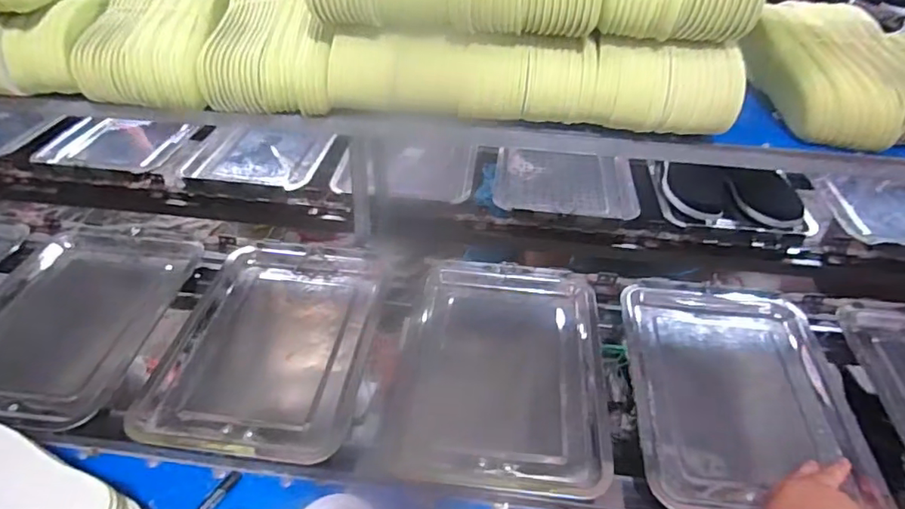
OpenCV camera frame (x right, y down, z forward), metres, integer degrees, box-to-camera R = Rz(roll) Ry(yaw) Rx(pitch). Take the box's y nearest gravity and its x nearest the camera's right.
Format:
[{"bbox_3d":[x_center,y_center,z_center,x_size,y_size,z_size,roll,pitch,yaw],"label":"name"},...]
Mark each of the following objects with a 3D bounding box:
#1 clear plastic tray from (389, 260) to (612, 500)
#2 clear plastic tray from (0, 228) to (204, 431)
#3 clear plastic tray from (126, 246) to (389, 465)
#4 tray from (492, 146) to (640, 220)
[{"bbox_3d":[0.067,0.155,0.771,0.266,0.068,0.347,6,40,5],"label":"clear plastic tray"},{"bbox_3d":[-0.569,0.103,0.810,0.287,0.065,0.363,6,40,5],"label":"clear plastic tray"},{"bbox_3d":[-0.245,0.129,0.793,0.259,0.063,0.348,5,40,3],"label":"clear plastic tray"},{"bbox_3d":[0.224,-0.146,1.117,0.272,0.026,0.256,6,40,5],"label":"tray"}]

